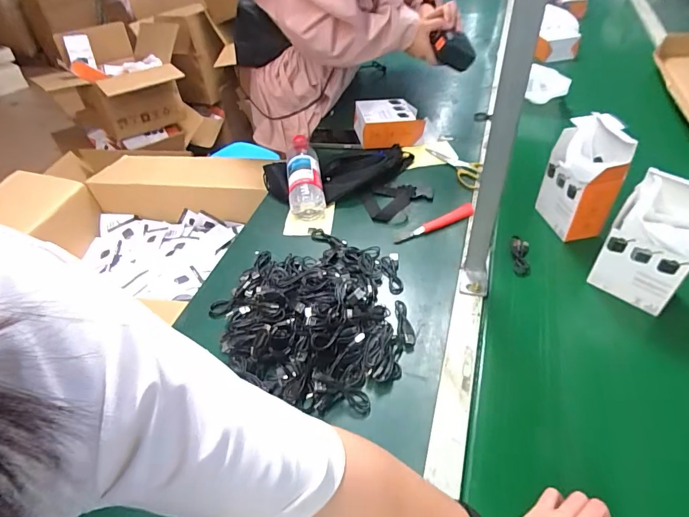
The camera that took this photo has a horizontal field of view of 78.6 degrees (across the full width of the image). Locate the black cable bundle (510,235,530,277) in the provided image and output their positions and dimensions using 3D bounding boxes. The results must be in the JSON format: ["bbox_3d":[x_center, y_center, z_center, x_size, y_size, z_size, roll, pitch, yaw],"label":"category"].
[{"bbox_3d":[0.281,-0.005,0.673,0.031,0.017,0.073,8,47,12],"label":"black cable bundle"}]

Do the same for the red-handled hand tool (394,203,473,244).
[{"bbox_3d":[0.162,-0.060,0.742,0.160,0.015,0.019,-22,48,-17],"label":"red-handled hand tool"}]

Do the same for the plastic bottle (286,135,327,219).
[{"bbox_3d":[-0.081,-0.167,0.829,0.067,0.067,0.217,-8,45,-4],"label":"plastic bottle"}]

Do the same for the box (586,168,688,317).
[{"bbox_3d":[0.412,-0.010,0.559,0.107,0.182,0.058,32,55,30],"label":"box"}]

